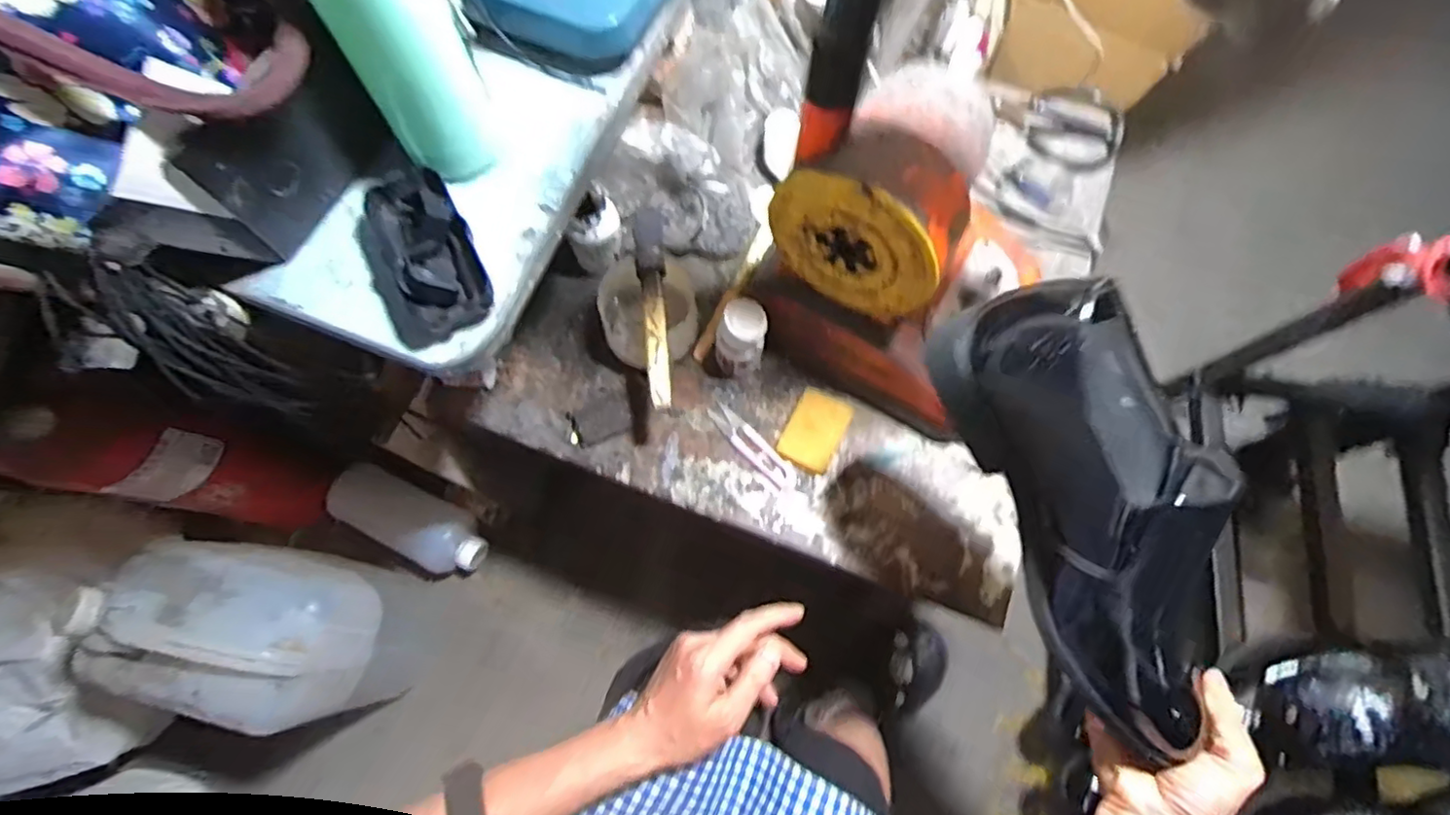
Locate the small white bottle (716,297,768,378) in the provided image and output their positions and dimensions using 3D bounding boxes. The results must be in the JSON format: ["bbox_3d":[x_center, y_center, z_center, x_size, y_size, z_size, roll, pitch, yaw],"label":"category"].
[{"bbox_3d":[0.015,-0.060,0.557,0.042,0.088,0.042,7,73,2],"label":"small white bottle"}]

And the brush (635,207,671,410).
[{"bbox_3d":[-0.061,-0.085,0.520,0.025,0.028,0.172,-3,73,-1],"label":"brush"}]

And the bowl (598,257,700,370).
[{"bbox_3d":[-0.071,-0.090,0.560,0.087,0.072,0.094,0,73,0],"label":"bowl"}]

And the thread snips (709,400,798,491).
[{"bbox_3d":[0.025,0.036,0.563,0.024,0.007,0.101,-43,78,-12],"label":"thread snips"}]

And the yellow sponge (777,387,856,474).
[{"bbox_3d":[0.083,0.020,0.561,0.050,0.009,0.073,25,75,7],"label":"yellow sponge"}]

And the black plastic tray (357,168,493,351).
[{"bbox_3d":[-0.191,-0.095,0.385,0.067,0.029,0.107,-24,75,-7],"label":"black plastic tray"}]

